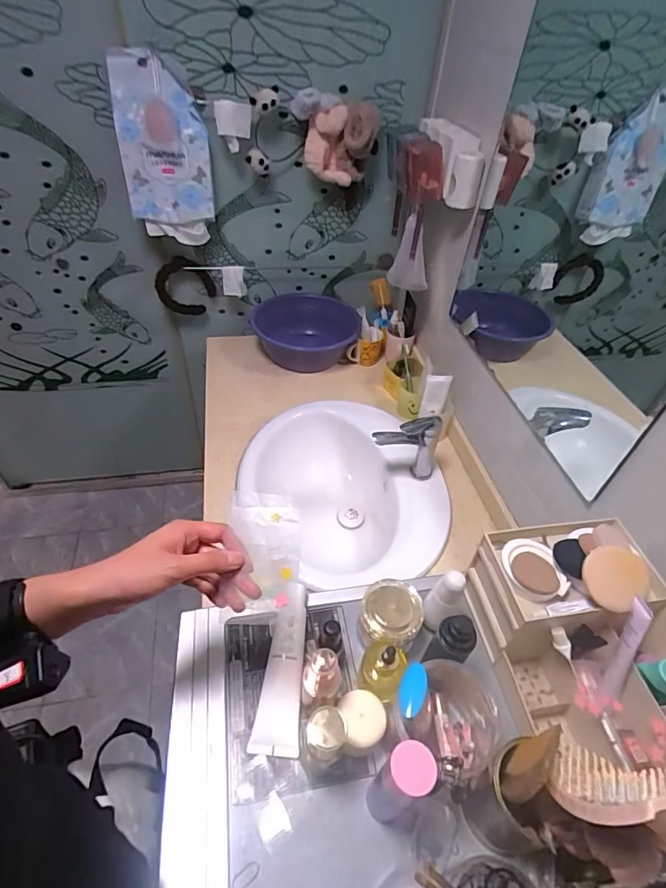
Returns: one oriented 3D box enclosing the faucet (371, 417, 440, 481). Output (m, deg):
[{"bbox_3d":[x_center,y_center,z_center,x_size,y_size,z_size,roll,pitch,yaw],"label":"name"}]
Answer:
[{"bbox_3d":[0.159,0.019,1.007,0.149,0.185,0.040,-4,45,-9],"label":"faucet"}]

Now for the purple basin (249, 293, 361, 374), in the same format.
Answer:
[{"bbox_3d":[-0.086,-0.321,1.377,0.319,0.149,0.262,4,44,-1],"label":"purple basin"}]

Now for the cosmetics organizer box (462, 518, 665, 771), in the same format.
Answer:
[{"bbox_3d":[0.290,0.233,0.494,0.181,0.150,0.291,-7,46,-13],"label":"cosmetics organizer box"}]

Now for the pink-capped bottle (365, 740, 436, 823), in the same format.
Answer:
[{"bbox_3d":[0.057,0.299,0.399,0.035,0.152,0.033,-16,48,-21],"label":"pink-capped bottle"}]

